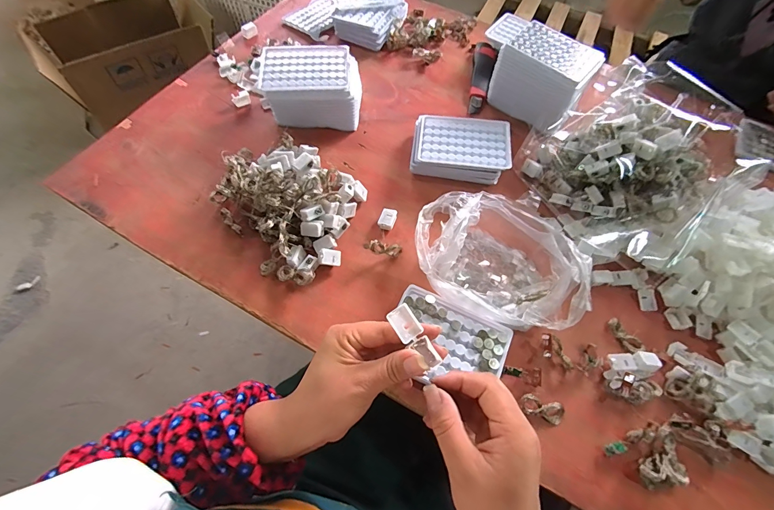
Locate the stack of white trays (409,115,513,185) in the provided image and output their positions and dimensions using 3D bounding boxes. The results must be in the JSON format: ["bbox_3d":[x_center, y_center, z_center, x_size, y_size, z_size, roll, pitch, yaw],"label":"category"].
[{"bbox_3d":[0.108,-0.159,0.528,0.138,0.041,0.090,7,62,1],"label":"stack of white trays"}]

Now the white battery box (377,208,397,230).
[{"bbox_3d":[0.001,-0.048,0.481,0.021,0.013,0.029,19,63,7],"label":"white battery box"}]

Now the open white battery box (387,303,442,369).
[{"bbox_3d":[0.023,0.065,0.283,0.020,0.008,0.055,-41,90,-21],"label":"open white battery box"}]

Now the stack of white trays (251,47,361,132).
[{"bbox_3d":[-0.114,-0.259,0.551,0.143,0.072,0.105,-1,62,-3],"label":"stack of white trays"}]

